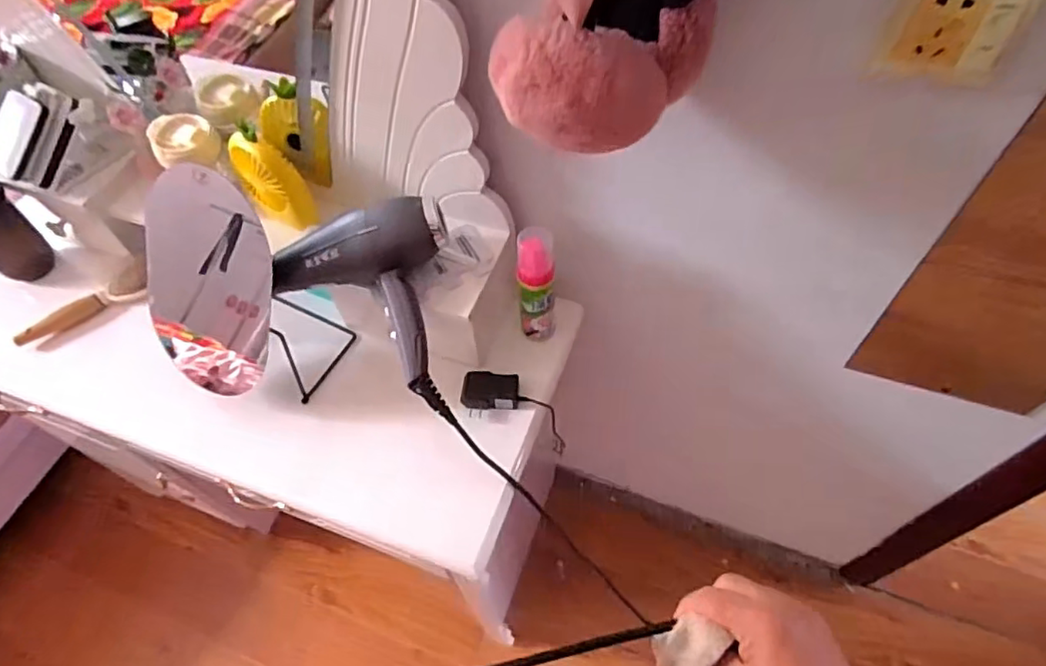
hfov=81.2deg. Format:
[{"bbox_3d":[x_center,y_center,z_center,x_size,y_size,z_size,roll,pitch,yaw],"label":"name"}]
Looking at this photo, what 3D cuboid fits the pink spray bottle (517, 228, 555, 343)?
[{"bbox_3d":[0.016,-0.054,0.717,0.044,0.157,0.046,1,55,3],"label":"pink spray bottle"}]

